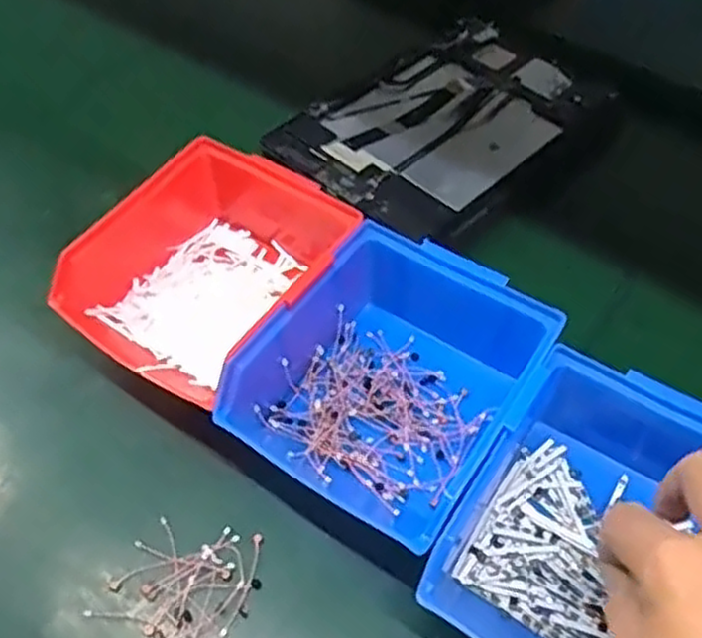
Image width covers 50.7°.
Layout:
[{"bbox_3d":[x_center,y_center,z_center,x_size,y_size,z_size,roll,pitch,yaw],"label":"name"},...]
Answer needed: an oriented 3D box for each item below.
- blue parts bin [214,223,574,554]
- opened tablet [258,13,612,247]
[{"bbox_3d":[0.027,0.025,0.381,0.122,0.063,0.159,31,58,19],"label":"blue parts bin"},{"bbox_3d":[0.071,-0.146,0.540,0.151,0.015,0.236,38,61,23],"label":"opened tablet"}]

